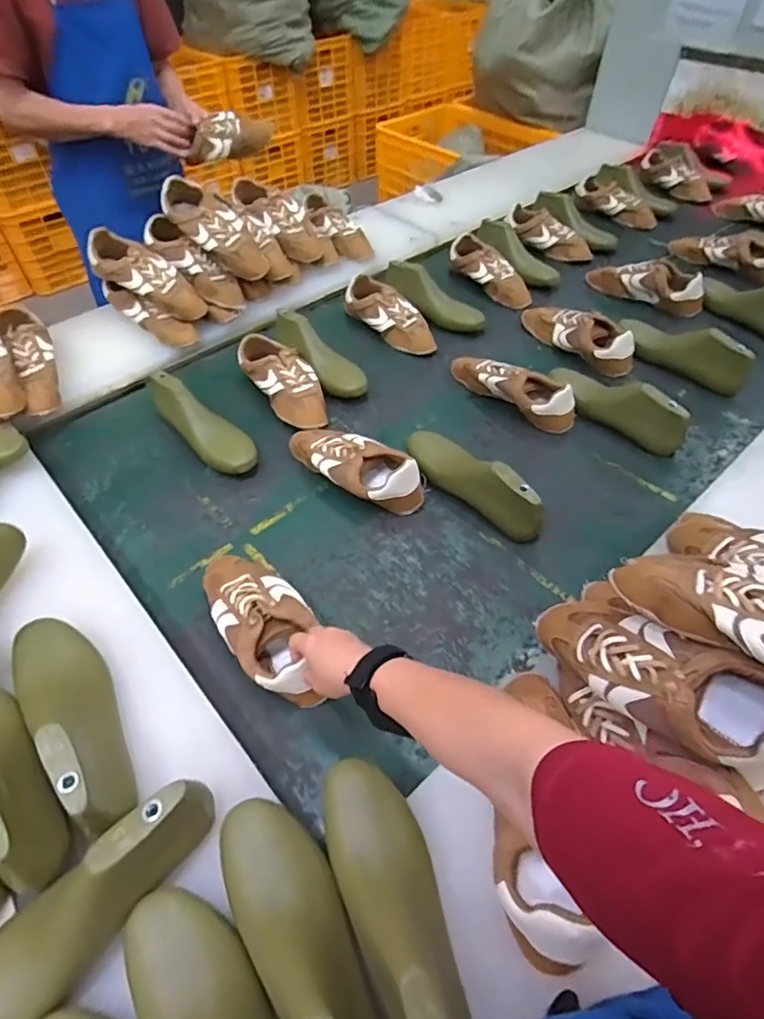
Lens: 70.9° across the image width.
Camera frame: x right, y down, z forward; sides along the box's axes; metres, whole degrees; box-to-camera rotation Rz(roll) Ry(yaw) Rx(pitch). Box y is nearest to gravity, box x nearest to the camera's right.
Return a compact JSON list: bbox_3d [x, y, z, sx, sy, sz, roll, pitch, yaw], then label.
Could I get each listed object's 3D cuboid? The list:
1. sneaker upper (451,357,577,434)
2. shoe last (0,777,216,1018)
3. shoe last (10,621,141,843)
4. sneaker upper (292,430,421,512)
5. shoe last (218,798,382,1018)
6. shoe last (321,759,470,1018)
[{"bbox_3d":[0.230,-0.225,0.954,0.245,0.073,0.068,36,60,25],"label":"sneaker upper"},{"bbox_3d":[-0.251,0.333,0.441,0.072,0.088,0.251,37,60,26],"label":"shoe last"},{"bbox_3d":[-0.321,0.194,0.541,0.086,0.079,0.256,-36,60,-25],"label":"shoe last"},{"bbox_3d":[-0.047,-0.073,0.841,0.238,0.066,0.096,34,59,24],"label":"sneaker upper"},{"bbox_3d":[-0.060,0.355,0.426,0.081,0.082,0.247,-27,44,-20],"label":"shoe last"},{"bbox_3d":[0.013,0.320,0.438,0.080,0.074,0.230,-19,54,-14],"label":"shoe last"}]

